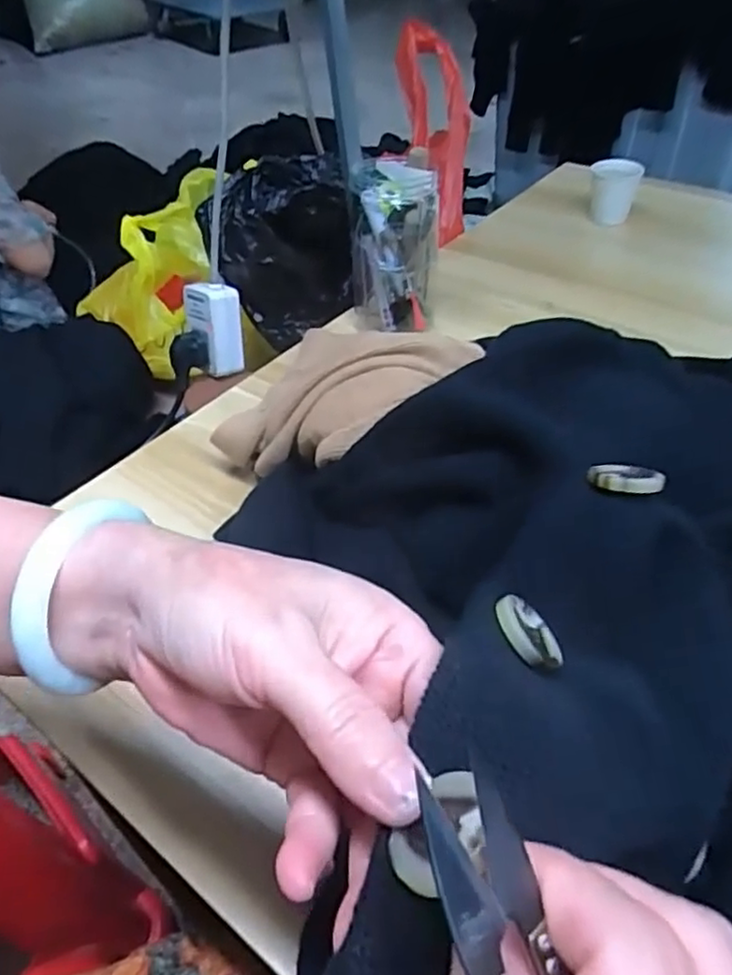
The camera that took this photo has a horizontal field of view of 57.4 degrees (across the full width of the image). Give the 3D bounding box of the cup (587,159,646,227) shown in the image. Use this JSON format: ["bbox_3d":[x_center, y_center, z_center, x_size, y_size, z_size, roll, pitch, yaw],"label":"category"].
[{"bbox_3d":[0.306,-0.367,0.830,0.061,0.063,0.054,14,48,15],"label":"cup"}]

